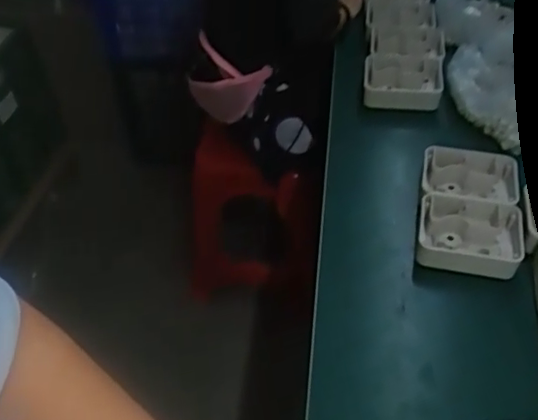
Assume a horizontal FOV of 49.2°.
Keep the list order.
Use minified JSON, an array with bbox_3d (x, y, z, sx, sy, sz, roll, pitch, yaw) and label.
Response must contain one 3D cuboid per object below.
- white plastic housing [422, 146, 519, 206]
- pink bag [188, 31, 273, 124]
[{"bbox_3d":[0.285,-0.038,0.840,0.133,0.057,0.090,9,49,10],"label":"white plastic housing"},{"bbox_3d":[-0.075,-0.234,1.155,0.161,0.153,0.069,24,53,21],"label":"pink bag"}]

